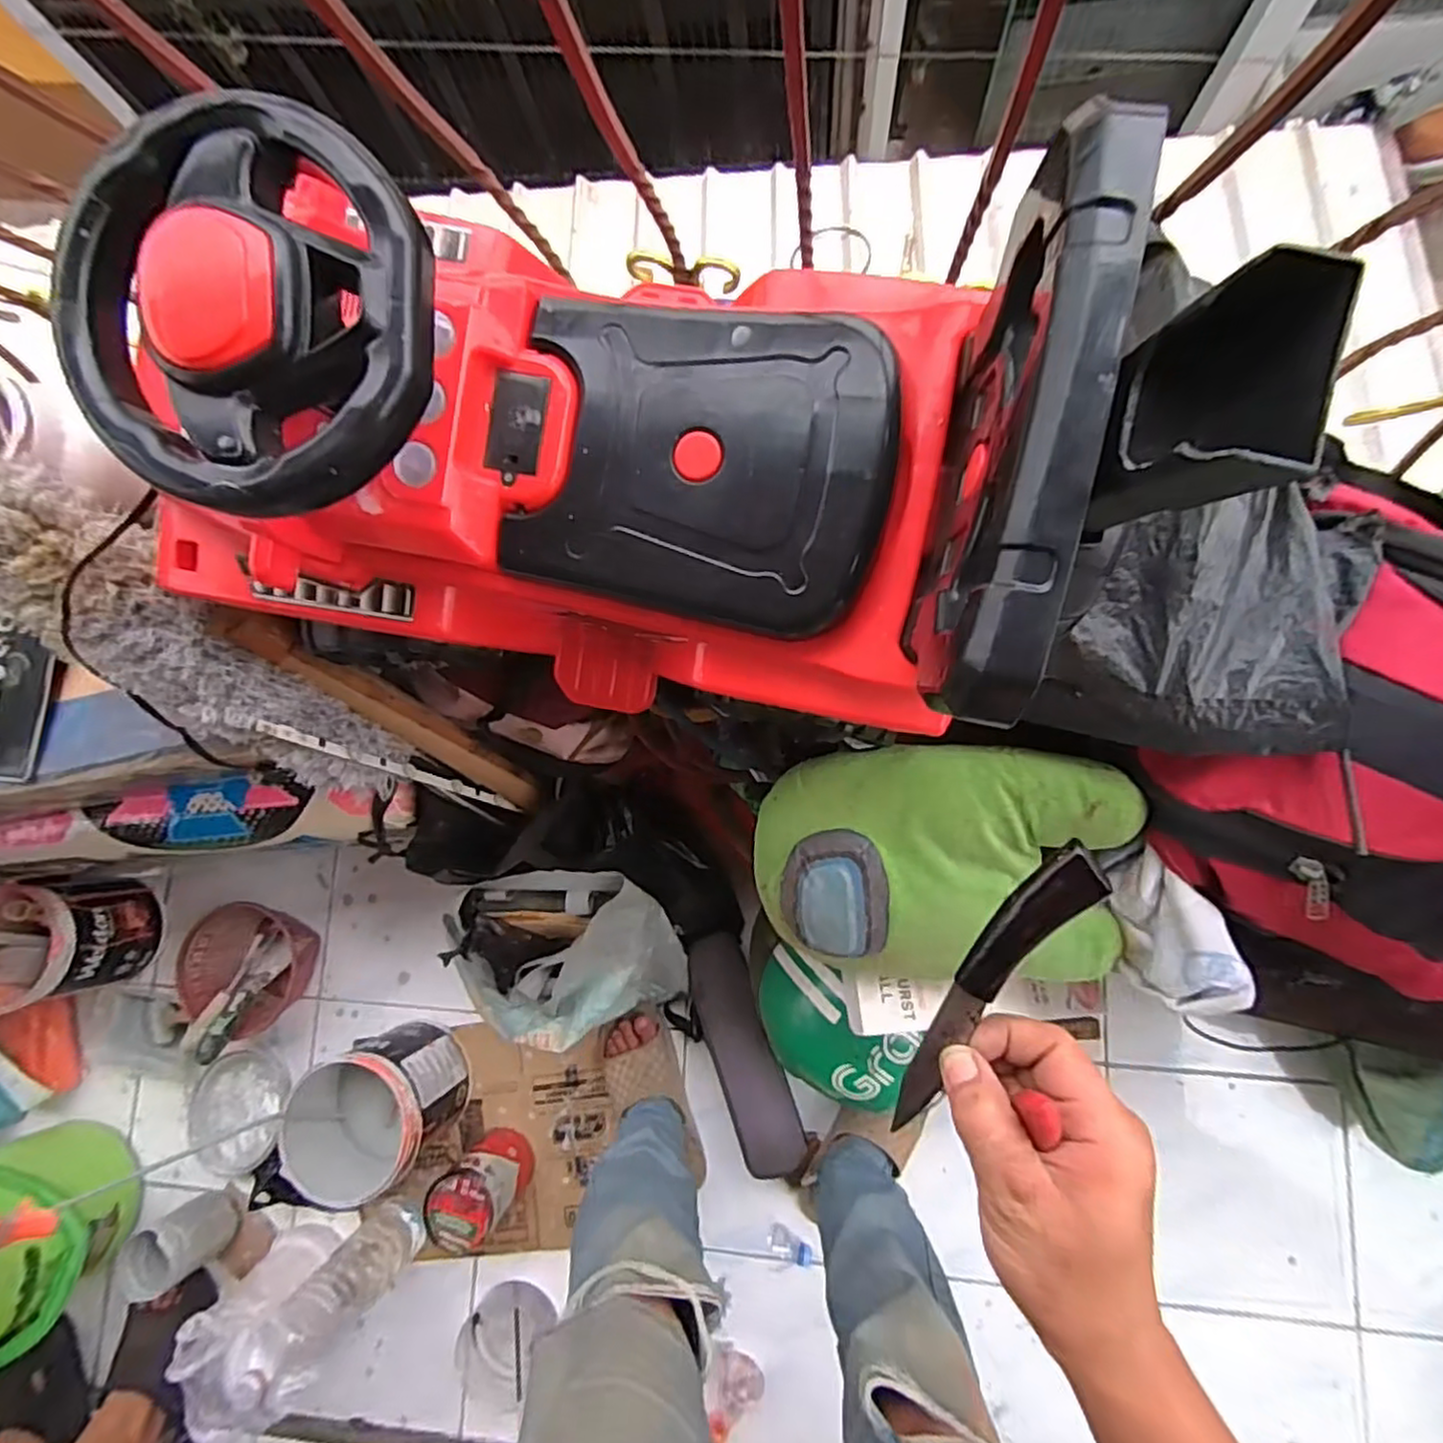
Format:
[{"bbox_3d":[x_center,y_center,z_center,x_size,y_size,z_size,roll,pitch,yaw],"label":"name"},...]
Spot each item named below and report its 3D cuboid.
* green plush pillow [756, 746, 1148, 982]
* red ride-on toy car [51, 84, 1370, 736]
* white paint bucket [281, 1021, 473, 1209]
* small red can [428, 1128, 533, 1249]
[{"bbox_3d":[0.181,0.116,0.580,0.298,0.106,0.181,0,84,7],"label":"green plush pillow"},{"bbox_3d":[-0.066,-0.168,0.442,0.652,0.336,0.267,10,85,8],"label":"red ride-on toy car"},{"bbox_3d":[-0.490,0.551,0.988,0.207,0.182,0.181,-34,81,2],"label":"white paint bucket"},{"bbox_3d":[-0.333,0.649,0.968,0.100,0.124,0.109,-1,84,6],"label":"small red can"}]

